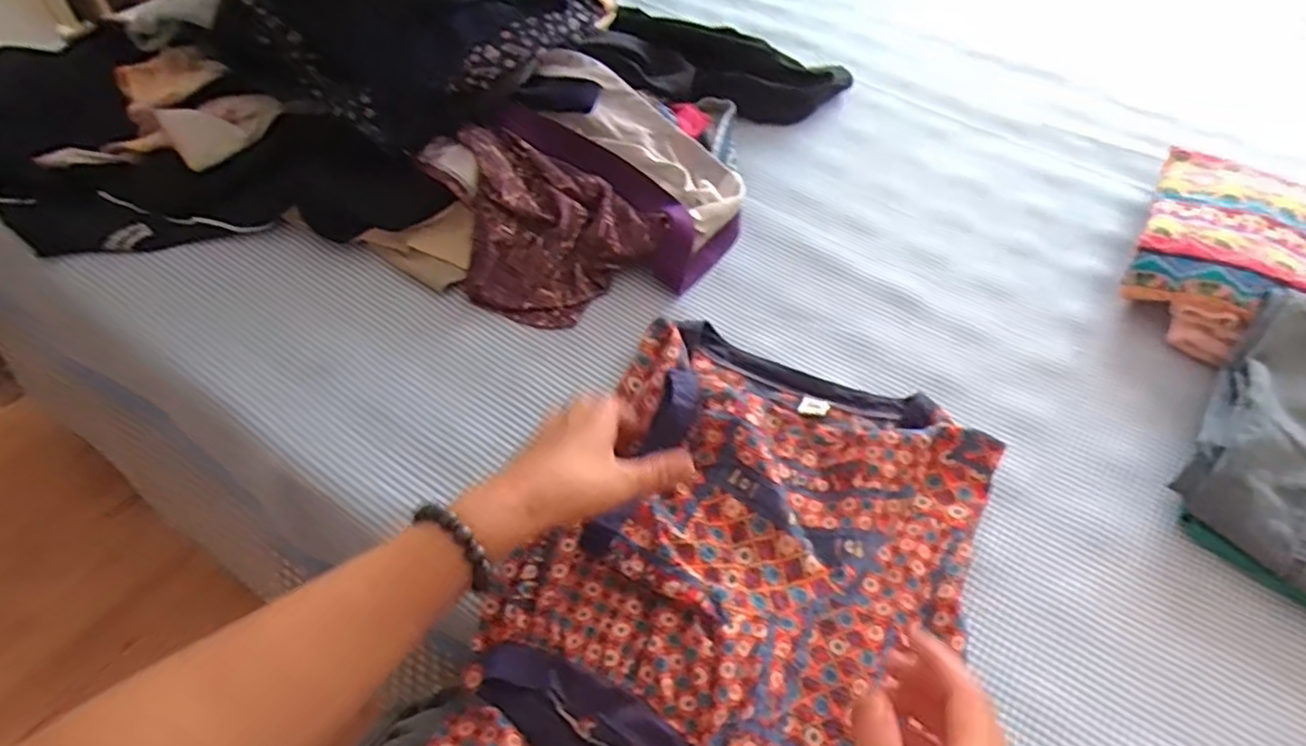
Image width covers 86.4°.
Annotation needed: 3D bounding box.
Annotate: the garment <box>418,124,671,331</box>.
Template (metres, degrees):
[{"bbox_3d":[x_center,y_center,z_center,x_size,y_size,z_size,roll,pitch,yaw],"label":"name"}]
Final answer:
[{"bbox_3d":[-0.104,-0.130,0.610,0.147,0.092,0.183,-35,58,-28],"label":"garment"}]

